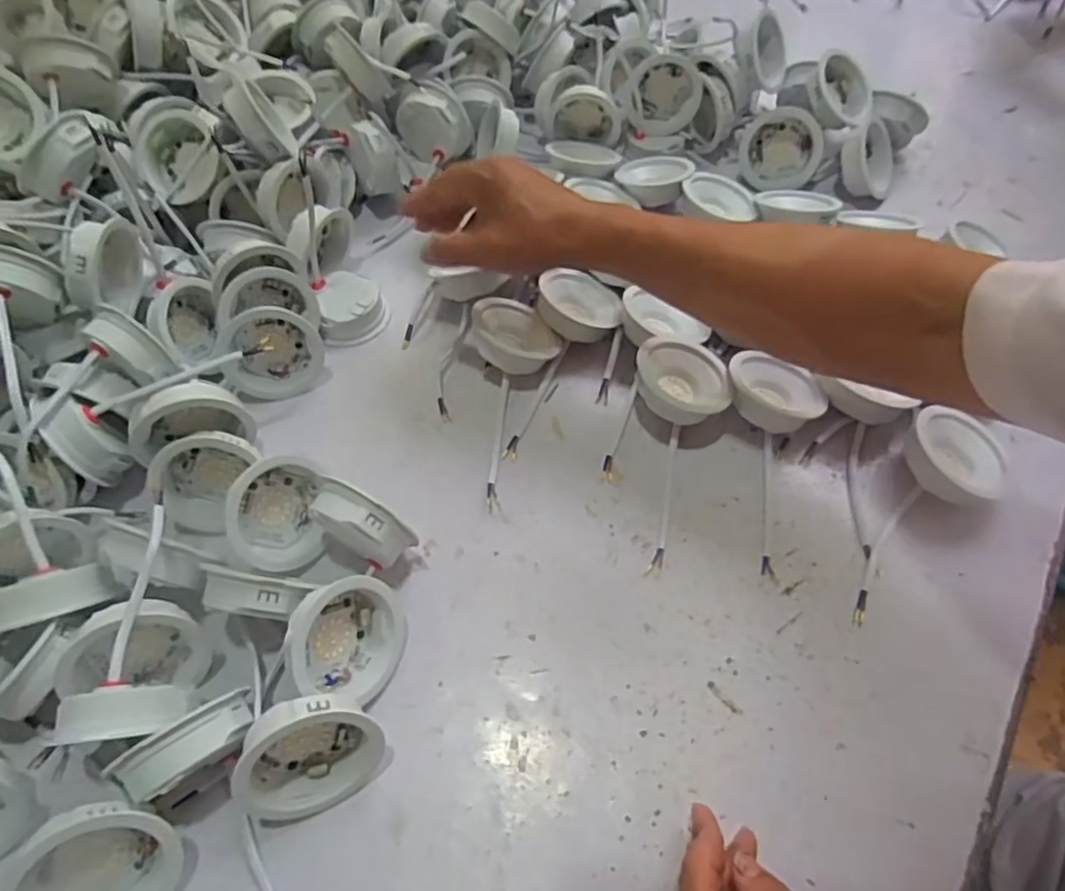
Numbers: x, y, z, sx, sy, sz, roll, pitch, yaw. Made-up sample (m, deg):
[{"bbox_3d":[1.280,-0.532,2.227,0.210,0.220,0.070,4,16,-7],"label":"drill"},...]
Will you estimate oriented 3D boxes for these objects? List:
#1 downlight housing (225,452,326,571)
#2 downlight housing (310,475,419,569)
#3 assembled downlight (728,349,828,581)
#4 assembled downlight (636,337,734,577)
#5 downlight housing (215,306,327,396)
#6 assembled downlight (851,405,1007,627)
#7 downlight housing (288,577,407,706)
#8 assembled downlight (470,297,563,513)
[{"bbox_3d":[-0.164,0.041,0.411,0.020,0.066,0.053,6,10,44],"label":"downlight housing"},{"bbox_3d":[-0.101,0.056,0.397,0.059,0.068,0.028,24,60,15],"label":"downlight housing"},{"bbox_3d":[0.153,0.004,0.444,0.067,0.036,0.148,20,61,12],"label":"assembled downlight"},{"bbox_3d":[0.093,-0.005,0.445,0.066,0.045,0.162,15,60,10],"label":"assembled downlight"},{"bbox_3d":[-0.196,-0.070,0.487,0.070,0.070,0.030,-19,36,-12],"label":"downlight housing"},{"bbox_3d":[0.248,0.033,0.423,0.167,0.037,0.068,-34,64,-18],"label":"assembled downlight"},{"bbox_3d":[-0.104,0.109,0.372,0.070,0.029,0.066,40,72,-23],"label":"downlight housing"},{"bbox_3d":[-0.017,-0.041,0.472,0.064,0.041,0.167,5,59,3],"label":"assembled downlight"}]

